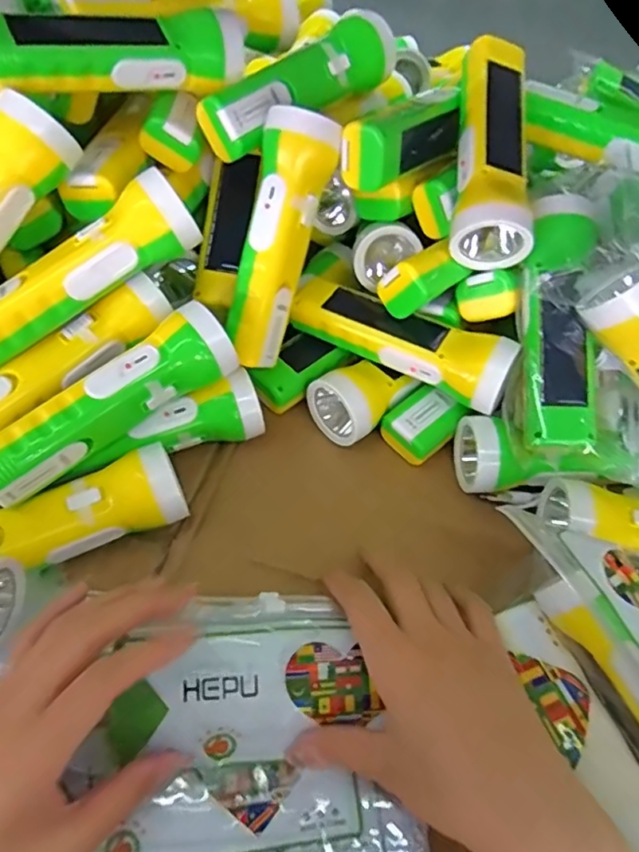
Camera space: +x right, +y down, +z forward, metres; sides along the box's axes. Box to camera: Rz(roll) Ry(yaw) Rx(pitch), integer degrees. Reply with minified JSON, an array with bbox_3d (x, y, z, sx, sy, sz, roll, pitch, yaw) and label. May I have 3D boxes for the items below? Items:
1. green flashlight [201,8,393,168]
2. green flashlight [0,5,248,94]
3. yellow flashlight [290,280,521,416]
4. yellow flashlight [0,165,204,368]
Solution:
[{"bbox_3d":[-0.012,-0.252,0.420,0.046,0.050,0.177,37,60,21],"label":"green flashlight"},{"bbox_3d":[-0.131,-0.241,0.369,0.173,0.041,0.049,-25,60,-20],"label":"green flashlight"},{"bbox_3d":[0.058,-0.067,0.414,0.162,0.043,0.045,28,57,16],"label":"yellow flashlight"},{"bbox_3d":[-0.154,-0.092,0.360,0.166,0.041,0.040,-36,62,-3],"label":"yellow flashlight"}]

